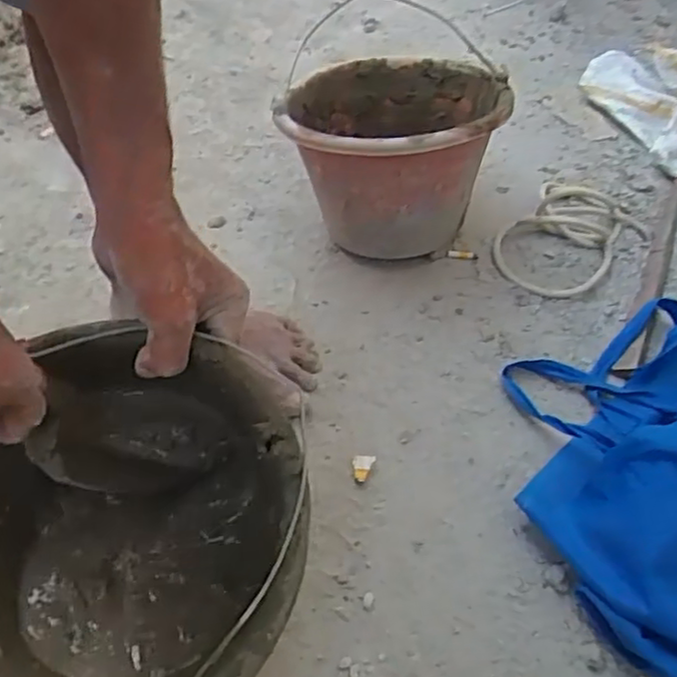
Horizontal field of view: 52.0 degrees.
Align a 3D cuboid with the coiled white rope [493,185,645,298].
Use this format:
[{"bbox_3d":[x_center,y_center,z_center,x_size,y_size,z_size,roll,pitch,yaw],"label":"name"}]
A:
[{"bbox_3d":[0.278,-0.132,0.825,0.130,0.034,0.216,35,55,26],"label":"coiled white rope"}]

